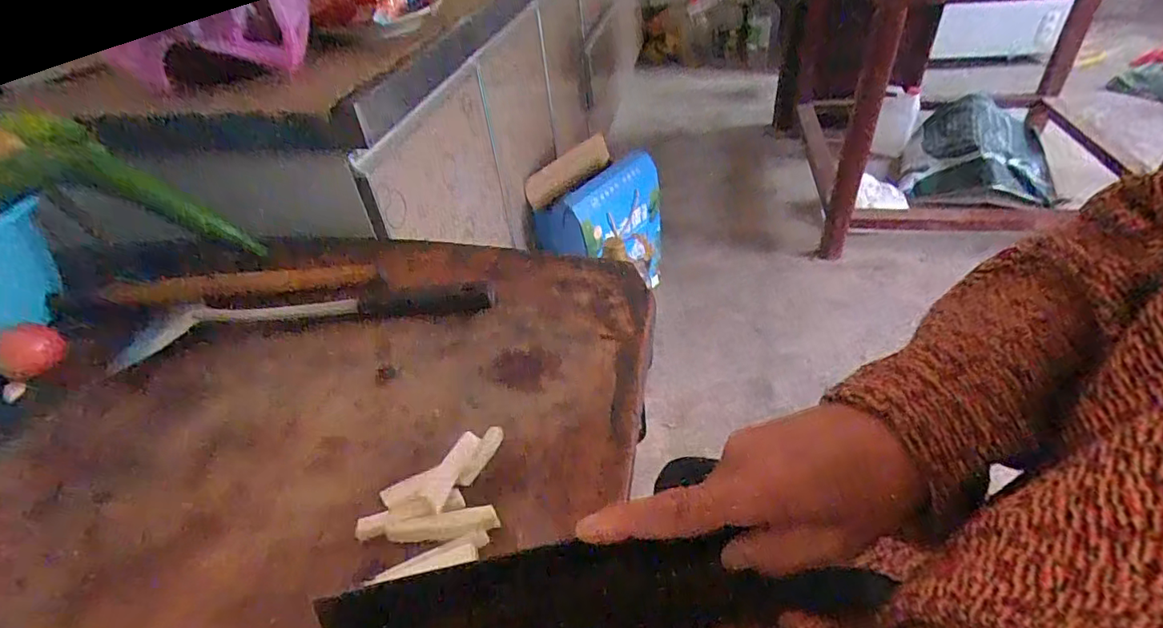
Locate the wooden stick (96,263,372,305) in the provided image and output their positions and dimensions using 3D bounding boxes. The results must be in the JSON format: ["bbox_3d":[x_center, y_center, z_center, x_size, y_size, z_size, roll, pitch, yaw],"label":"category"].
[{"bbox_3d":[-0.329,-0.030,0.540,0.260,0.017,0.024,-5,42,-2],"label":"wooden stick"}]

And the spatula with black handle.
[{"bbox_3d":[-0.253,-0.003,0.521,0.328,0.020,0.047,-9,42,-5],"label":"spatula with black handle"}]

